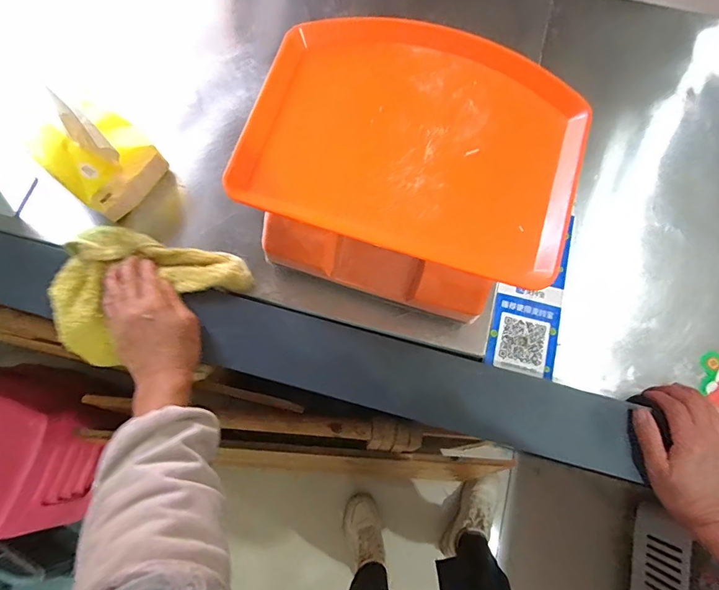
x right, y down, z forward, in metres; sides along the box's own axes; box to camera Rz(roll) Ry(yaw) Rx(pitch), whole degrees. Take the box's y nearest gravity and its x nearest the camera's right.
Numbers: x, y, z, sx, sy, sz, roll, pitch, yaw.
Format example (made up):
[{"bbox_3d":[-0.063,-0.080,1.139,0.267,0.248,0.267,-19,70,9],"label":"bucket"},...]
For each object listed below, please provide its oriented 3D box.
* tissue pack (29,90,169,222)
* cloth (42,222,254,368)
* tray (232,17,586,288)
[{"bbox_3d":[-0.286,-0.159,0.461,0.098,0.103,0.101,37,78,8],"label":"tissue pack"},{"bbox_3d":[-0.232,-0.024,0.465,0.189,0.032,0.131,-30,78,-8],"label":"cloth"},{"bbox_3d":[0.053,-0.146,0.400,0.296,0.022,0.221,18,76,4],"label":"tray"}]

